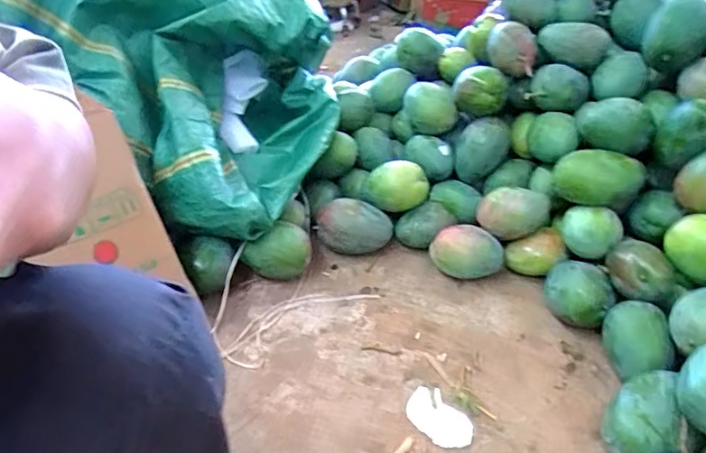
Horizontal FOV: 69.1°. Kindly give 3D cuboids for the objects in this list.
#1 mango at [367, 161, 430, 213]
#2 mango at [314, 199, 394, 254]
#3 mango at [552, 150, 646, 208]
[{"bbox_3d":[0.088,-0.082,1.050,0.133,0.084,0.080,1,35,4],"label":"mango"},{"bbox_3d":[-0.001,0.012,1.041,0.143,0.101,0.097,16,39,25],"label":"mango"},{"bbox_3d":[0.438,-0.080,0.923,0.143,0.099,0.068,7,36,13],"label":"mango"}]

